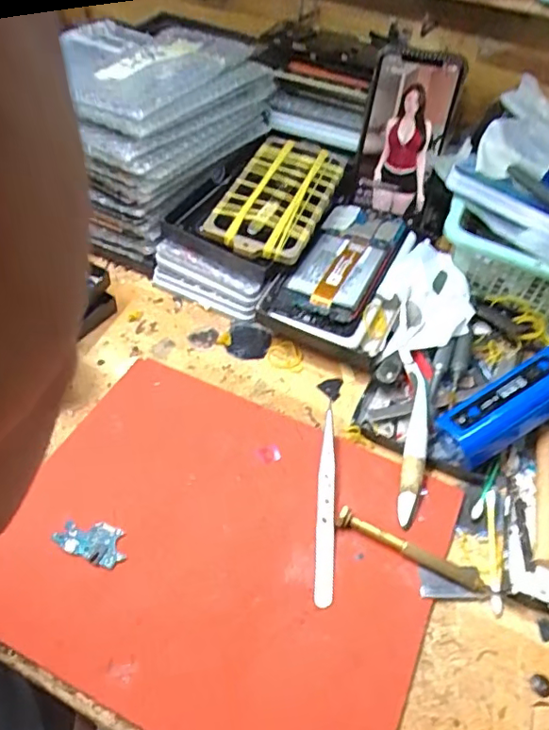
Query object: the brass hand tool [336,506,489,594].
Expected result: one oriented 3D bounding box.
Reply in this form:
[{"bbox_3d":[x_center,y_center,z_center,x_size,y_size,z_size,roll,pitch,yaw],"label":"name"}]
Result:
[{"bbox_3d":[0.082,0.110,0.333,0.094,0.009,0.013,20,52,13],"label":"brass hand tool"}]

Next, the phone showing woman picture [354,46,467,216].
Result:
[{"bbox_3d":[0.113,-0.197,0.482,0.070,0.131,0.012,12,34,4],"label":"phone showing woman picture"}]

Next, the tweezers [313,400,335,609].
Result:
[{"bbox_3d":[0.033,0.083,0.351,0.012,0.007,0.130,5,50,1],"label":"tweezers"}]

